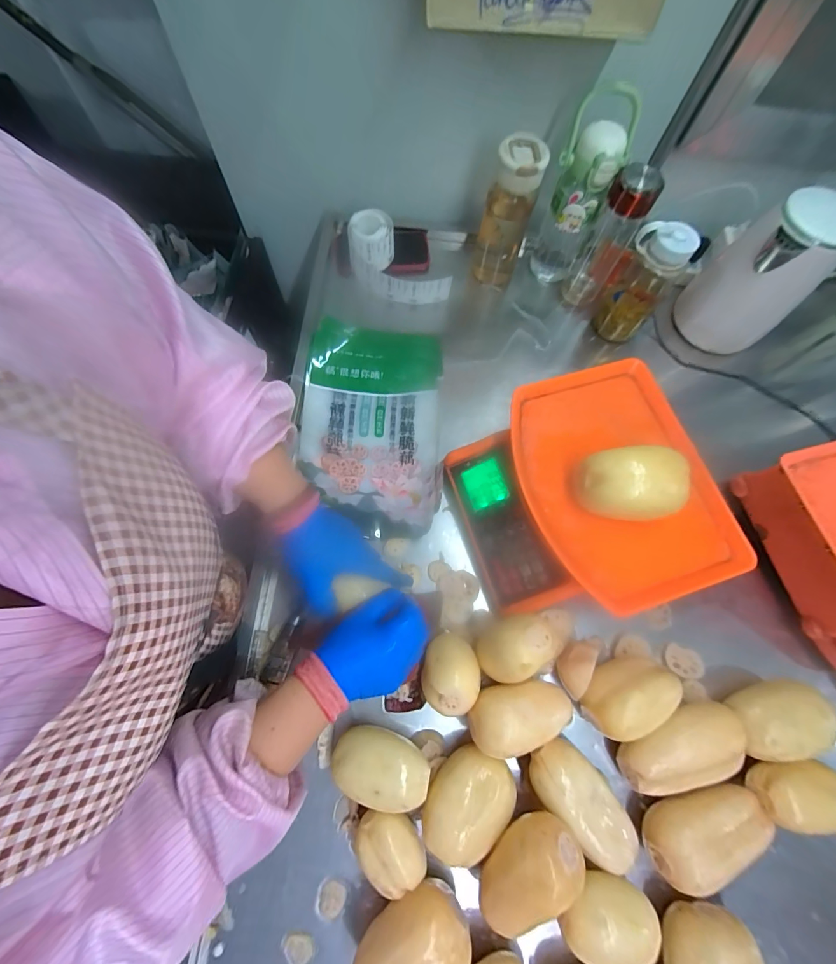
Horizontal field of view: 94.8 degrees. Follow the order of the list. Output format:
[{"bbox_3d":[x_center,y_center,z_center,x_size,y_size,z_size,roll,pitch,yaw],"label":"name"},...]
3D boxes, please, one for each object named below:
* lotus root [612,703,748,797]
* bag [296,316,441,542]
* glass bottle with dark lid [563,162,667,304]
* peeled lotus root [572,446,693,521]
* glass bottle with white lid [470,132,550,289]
[{"bbox_3d":[0.300,0.305,0.441,0.142,0.058,0.071,-27,73,2],"label":"lotus root"},{"bbox_3d":[-0.070,-0.092,0.587,0.207,0.029,0.350,2,70,-2],"label":"bag"},{"bbox_3d":[0.304,-0.386,0.620,0.062,0.204,0.065,30,72,8],"label":"glass bottle with dark lid"},{"bbox_3d":[0.224,0.001,0.419,0.100,0.078,0.071,3,70,-1],"label":"peeled lotus root"},{"bbox_3d":[0.139,-0.426,0.617,0.077,0.203,0.081,15,70,3],"label":"glass bottle with white lid"}]

